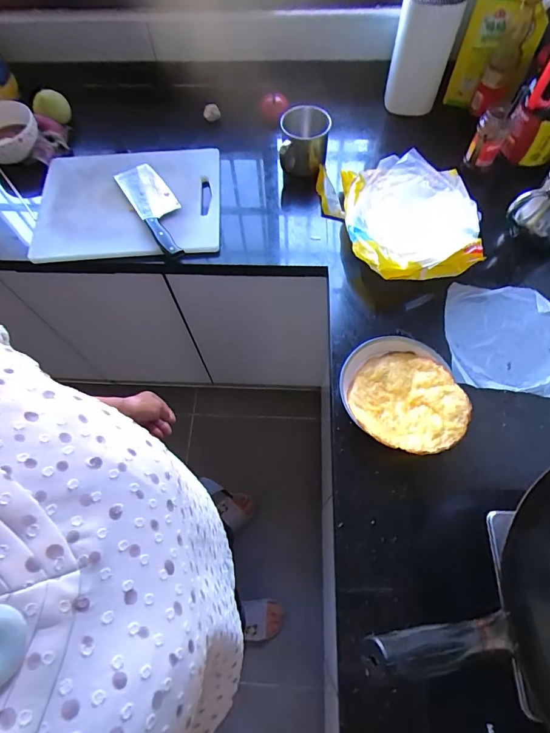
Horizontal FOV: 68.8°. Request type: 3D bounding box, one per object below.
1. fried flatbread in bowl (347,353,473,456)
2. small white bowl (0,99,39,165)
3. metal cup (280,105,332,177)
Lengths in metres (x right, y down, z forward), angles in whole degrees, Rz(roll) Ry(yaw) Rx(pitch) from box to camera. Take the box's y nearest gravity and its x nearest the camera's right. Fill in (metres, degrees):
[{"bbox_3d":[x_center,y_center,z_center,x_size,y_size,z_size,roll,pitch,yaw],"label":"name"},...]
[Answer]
[{"bbox_3d":[0.208,0.057,0.644,0.165,0.046,0.173,-1,66,2],"label":"fried flatbread in bowl"},{"bbox_3d":[-0.575,-0.495,0.848,0.137,0.054,0.139,-1,66,2],"label":"small white bowl"},{"bbox_3d":[0.064,-0.488,0.874,0.102,0.106,0.104,-1,66,2],"label":"metal cup"}]

